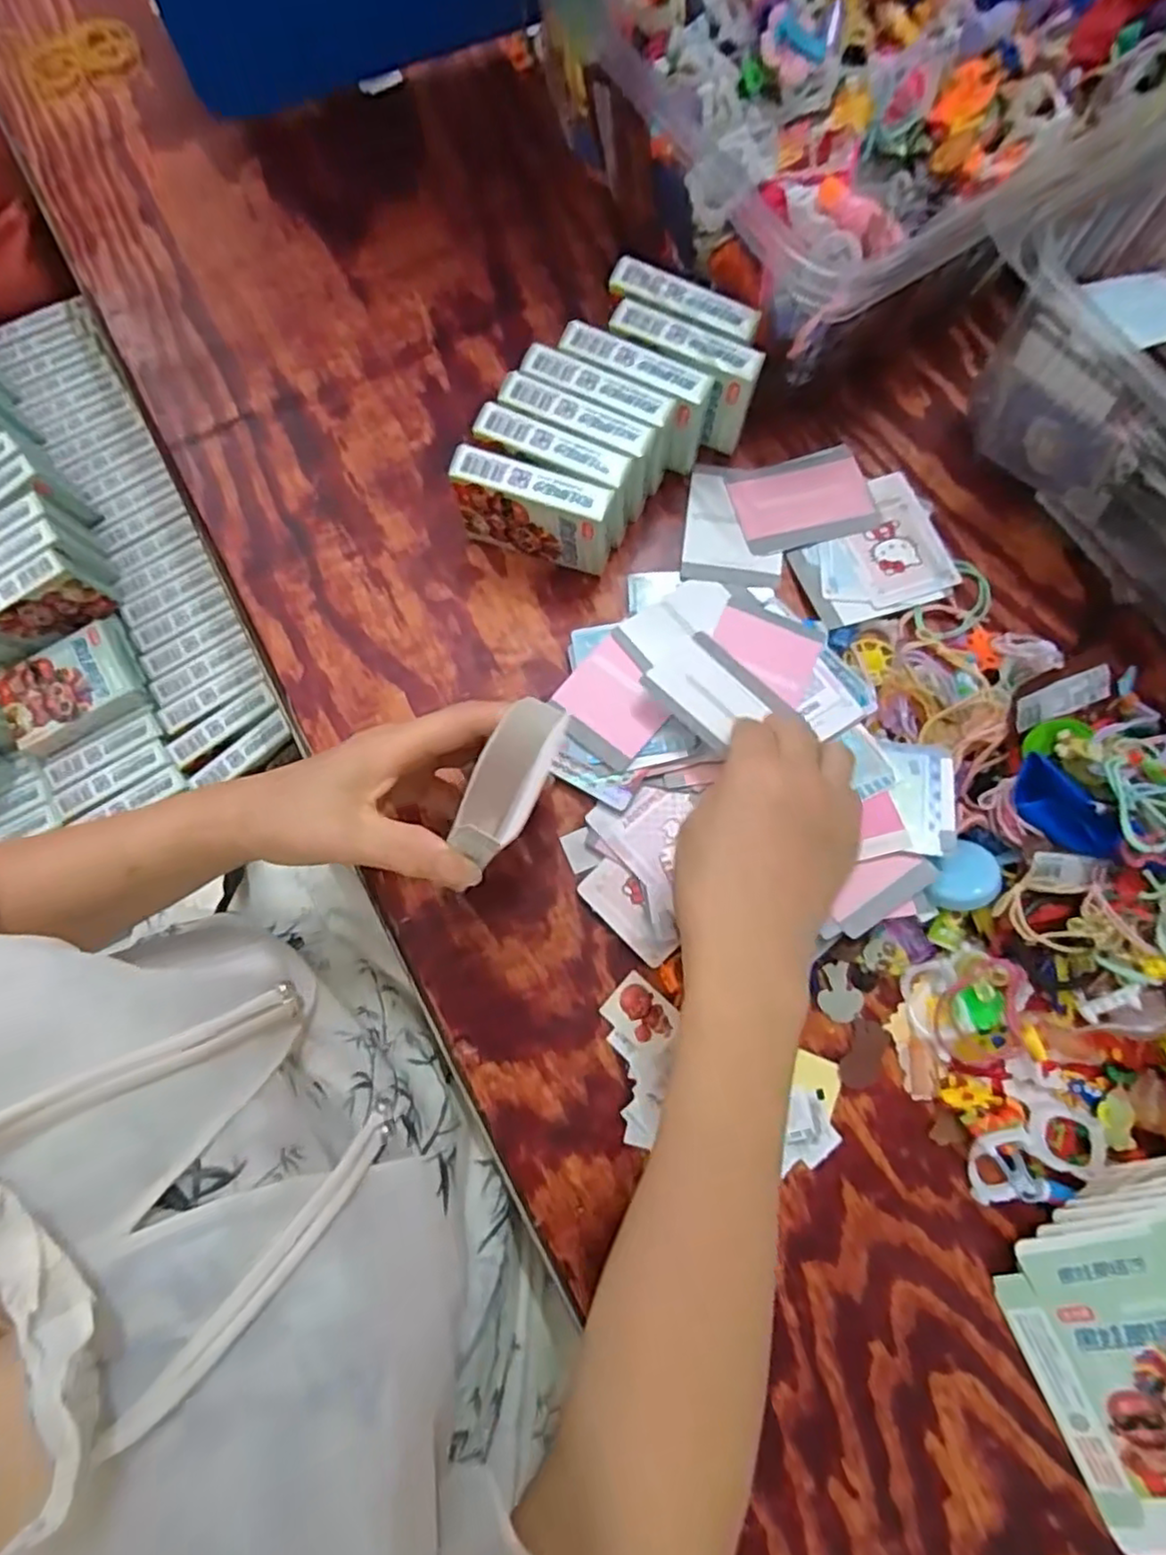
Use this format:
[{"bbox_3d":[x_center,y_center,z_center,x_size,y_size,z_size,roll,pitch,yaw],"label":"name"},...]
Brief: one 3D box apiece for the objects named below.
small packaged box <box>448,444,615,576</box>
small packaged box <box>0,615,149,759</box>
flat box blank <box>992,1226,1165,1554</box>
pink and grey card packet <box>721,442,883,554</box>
[{"bbox_3d":[-0.028,-0.156,0.411,0.090,0.066,0.023,18,79,4],"label":"small packaged box"},{"bbox_3d":[-0.386,-0.067,0.514,0.094,0.026,0.073,-29,79,-5],"label":"small packaged box"},{"bbox_3d":[0.264,0.292,0.326,0.081,0.004,0.140,-29,77,23],"label":"flat box blank"},{"bbox_3d":[0.143,-0.180,0.446,0.087,0.004,0.062,-15,79,-2],"label":"pink and grey card packet"}]

